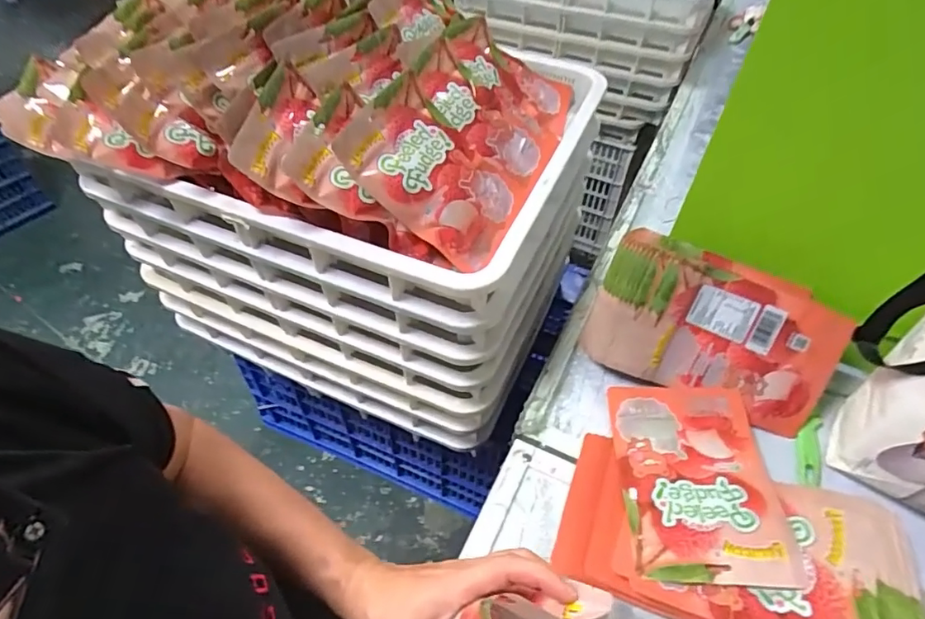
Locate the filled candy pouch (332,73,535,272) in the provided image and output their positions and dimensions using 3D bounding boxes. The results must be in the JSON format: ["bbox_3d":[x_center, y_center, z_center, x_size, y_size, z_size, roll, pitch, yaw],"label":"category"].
[{"bbox_3d":[-0.024,-0.158,0.587,0.207,0.030,0.165,38,59,-17],"label":"filled candy pouch"}]

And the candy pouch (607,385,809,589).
[{"bbox_3d":[0.248,0.176,0.557,0.155,0.016,0.221,2,43,6],"label":"candy pouch"}]

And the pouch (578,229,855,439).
[{"bbox_3d":[0.299,0.028,0.623,0.279,0.174,0.045,23,13,9],"label":"pouch"}]

